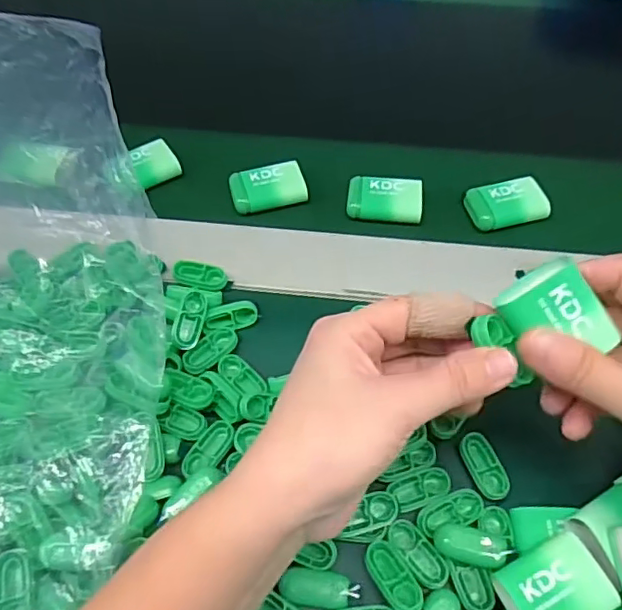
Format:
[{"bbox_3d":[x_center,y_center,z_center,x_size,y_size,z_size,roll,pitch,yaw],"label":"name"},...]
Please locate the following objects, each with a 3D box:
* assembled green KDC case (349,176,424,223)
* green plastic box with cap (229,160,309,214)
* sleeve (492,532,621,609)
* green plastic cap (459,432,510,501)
[{"bbox_3d":[0.051,-0.074,0.389,0.050,0.009,0.032,2,57,1],"label":"assembled green KDC case"},{"bbox_3d":[-0.030,-0.083,0.399,0.052,0.012,0.031,-10,58,-7],"label":"green plastic box with cap"},{"bbox_3d":[0.106,0.123,0.244,0.042,0.013,0.034,-22,60,-14],"label":"sleeve"},{"bbox_3d":[0.089,0.084,0.293,0.017,0.010,0.034,-20,59,-13],"label":"green plastic cap"}]

